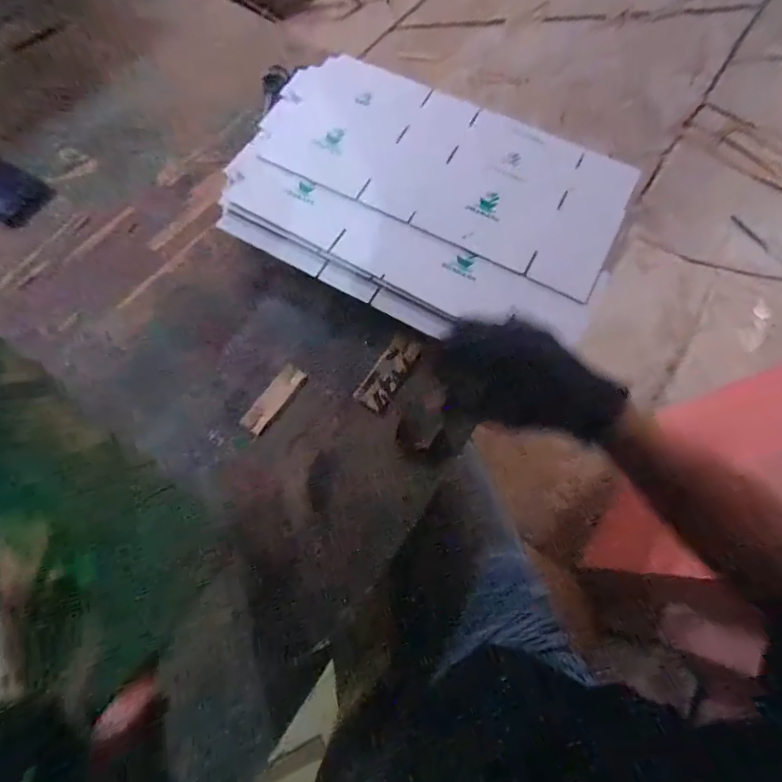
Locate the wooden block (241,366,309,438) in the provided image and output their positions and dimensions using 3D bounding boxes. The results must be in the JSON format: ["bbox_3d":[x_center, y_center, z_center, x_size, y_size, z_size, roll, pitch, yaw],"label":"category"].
[{"bbox_3d":[-0.137,0.009,0.499,0.030,0.010,0.089,33,75,11],"label":"wooden block"}]

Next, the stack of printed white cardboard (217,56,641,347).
[{"bbox_3d":[0.040,-0.246,0.525,0.458,0.019,0.324,23,73,8],"label":"stack of printed white cardboard"}]

